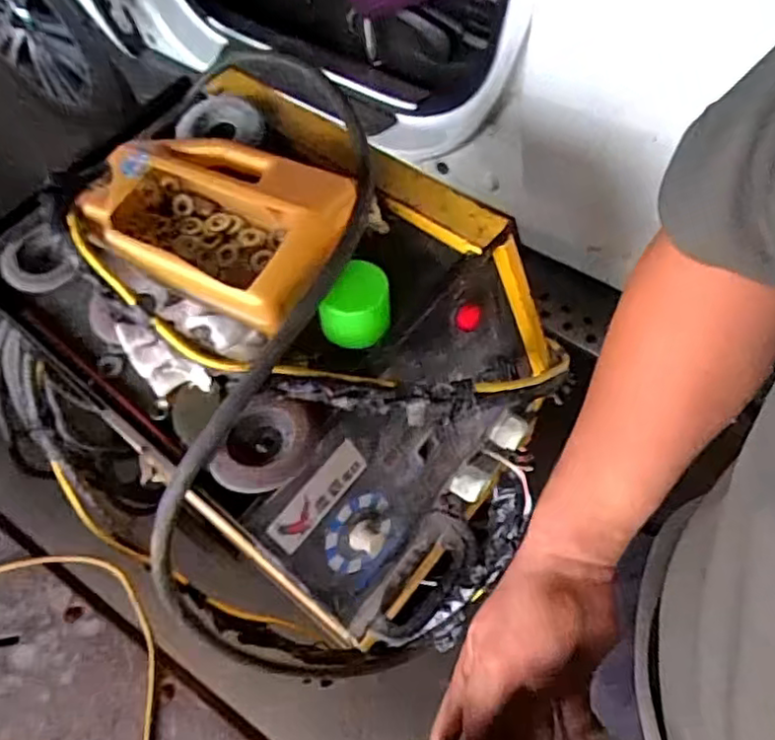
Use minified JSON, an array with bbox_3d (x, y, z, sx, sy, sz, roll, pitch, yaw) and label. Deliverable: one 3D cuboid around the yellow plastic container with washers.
[{"bbox_3d":[-0.169,-0.150,0.615,0.267,0.083,0.158,26,66,16],"label":"yellow plastic container with washers"}]

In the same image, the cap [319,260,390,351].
[{"bbox_3d":[-0.026,-0.060,0.591,0.062,0.050,0.065,-1,61,3],"label":"cap"}]

